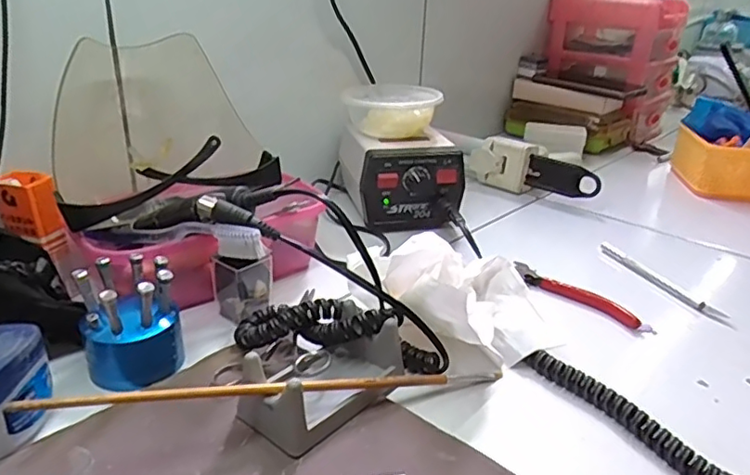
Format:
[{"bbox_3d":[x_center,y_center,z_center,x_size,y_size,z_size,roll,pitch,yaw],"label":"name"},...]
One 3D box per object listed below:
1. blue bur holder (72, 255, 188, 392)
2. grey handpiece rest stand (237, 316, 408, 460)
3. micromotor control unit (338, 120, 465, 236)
[{"bbox_3d":[-0.154,0.047,0.377,0.056,0.073,0.054,-3,26,-13],"label":"blue bur holder"},{"bbox_3d":[-0.030,0.078,0.359,0.060,0.039,0.102,23,32,36],"label":"grey handpiece rest stand"},{"bbox_3d":[0.023,-0.066,0.619,0.111,0.080,0.121,-4,26,-12],"label":"micromotor control unit"}]

